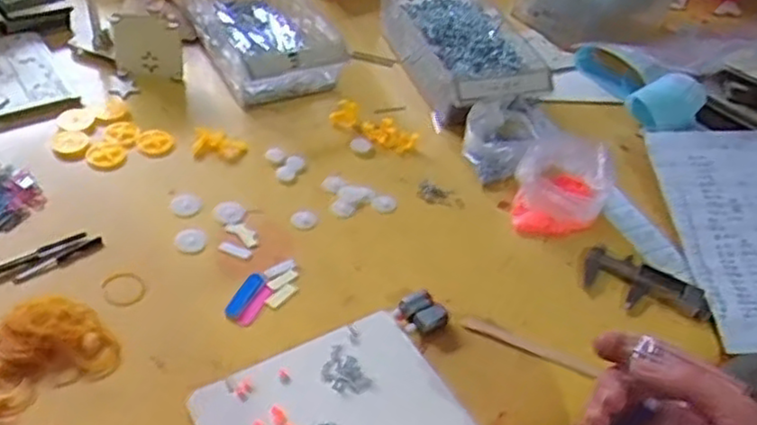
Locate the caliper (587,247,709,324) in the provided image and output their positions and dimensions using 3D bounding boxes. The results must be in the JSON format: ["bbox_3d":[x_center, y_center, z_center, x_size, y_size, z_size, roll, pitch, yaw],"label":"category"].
[{"bbox_3d":[0.244,0.067,0.652,0.114,0.018,0.056,27,46,19],"label":"caliper"}]

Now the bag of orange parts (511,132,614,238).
[{"bbox_3d":[0.180,-0.027,0.701,0.086,0.060,0.104,18,44,11],"label":"bag of orange parts"}]

